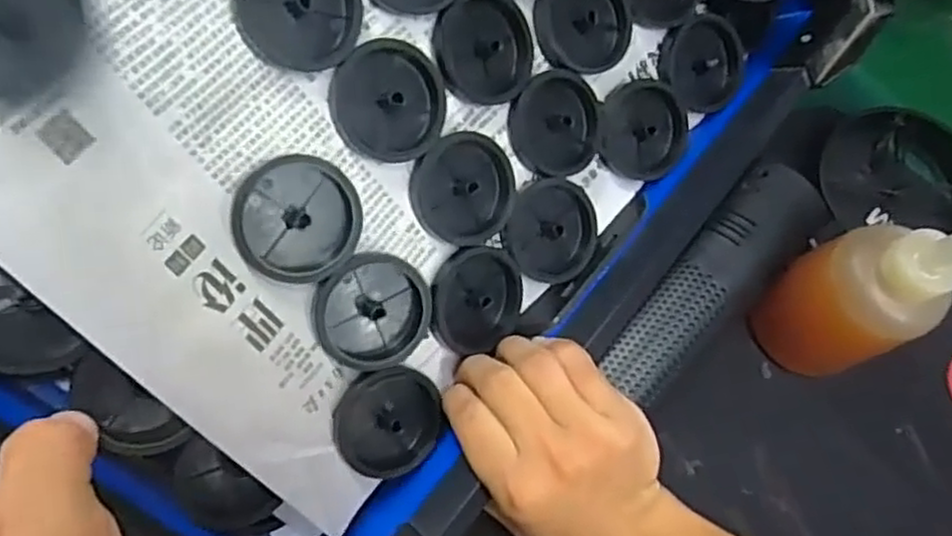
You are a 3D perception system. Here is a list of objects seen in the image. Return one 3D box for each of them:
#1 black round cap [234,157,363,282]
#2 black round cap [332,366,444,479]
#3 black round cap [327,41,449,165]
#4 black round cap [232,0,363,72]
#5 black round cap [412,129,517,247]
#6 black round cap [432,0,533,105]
[{"bbox_3d":[-0.076,-0.021,0.310,0.053,0.006,0.053,-2,97,-15],"label":"black round cap"},{"bbox_3d":[-0.041,0.075,0.347,0.050,0.009,0.056,-31,111,-28],"label":"black round cap"},{"bbox_3d":[-0.040,-0.075,0.327,0.051,0.012,0.050,-8,106,-29],"label":"black round cap"},{"bbox_3d":[-0.073,-0.110,0.302,0.052,0.007,0.052,-4,98,-33],"label":"black round cap"},{"bbox_3d":[-0.006,-0.038,0.352,0.051,0.008,0.053,-6,103,-29],"label":"black round cap"},{"bbox_3d":[0.005,-0.106,0.348,0.053,0.007,0.050,-6,100,-37],"label":"black round cap"}]

